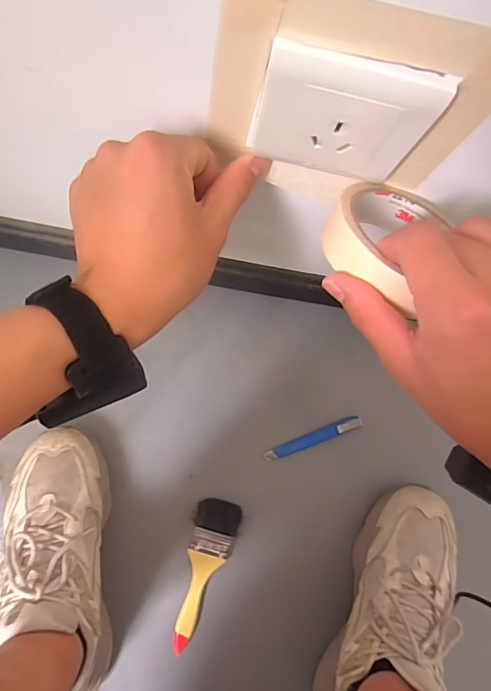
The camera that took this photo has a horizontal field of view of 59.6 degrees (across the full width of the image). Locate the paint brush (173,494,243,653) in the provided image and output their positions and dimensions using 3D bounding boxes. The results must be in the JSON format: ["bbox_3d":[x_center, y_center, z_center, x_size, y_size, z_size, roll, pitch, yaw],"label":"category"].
[{"bbox_3d":[-0.048,0.269,0.505,0.050,0.017,0.171,15,80,1],"label":"paint brush"}]

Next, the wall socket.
[{"bbox_3d":[0.050,-0.118,0.226,0.088,0.074,0.013,10,80,0],"label":"wall socket"}]

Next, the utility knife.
[{"bbox_3d":[0.085,0.116,0.536,0.127,0.010,0.016,-21,81,-5],"label":"utility knife"}]

